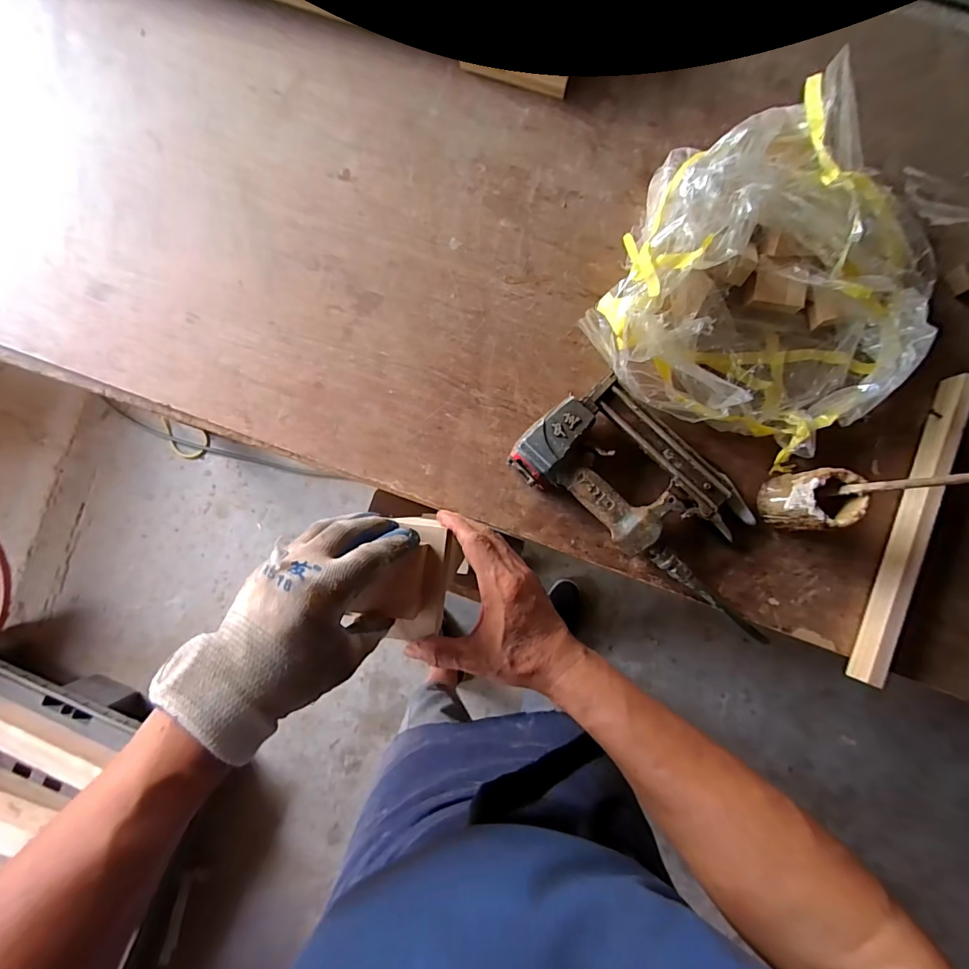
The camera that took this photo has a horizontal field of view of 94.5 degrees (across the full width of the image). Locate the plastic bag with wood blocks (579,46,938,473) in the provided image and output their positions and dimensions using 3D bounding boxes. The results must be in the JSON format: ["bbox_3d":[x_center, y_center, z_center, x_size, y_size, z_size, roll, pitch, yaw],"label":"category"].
[{"bbox_3d":[0.332,-0.238,0.519,0.333,0.116,0.368,27,88,2],"label":"plastic bag with wood blocks"}]

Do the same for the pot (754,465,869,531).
[{"bbox_3d":[0.361,0.019,0.500,0.061,0.090,0.067,0,87,1],"label":"pot"}]

